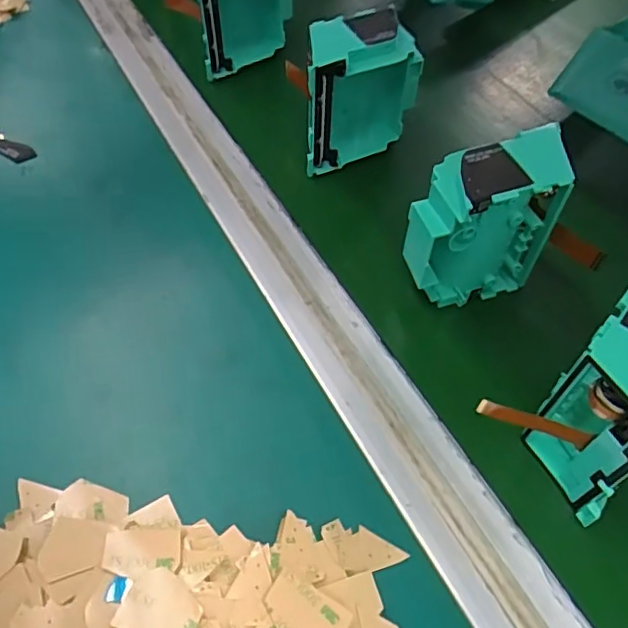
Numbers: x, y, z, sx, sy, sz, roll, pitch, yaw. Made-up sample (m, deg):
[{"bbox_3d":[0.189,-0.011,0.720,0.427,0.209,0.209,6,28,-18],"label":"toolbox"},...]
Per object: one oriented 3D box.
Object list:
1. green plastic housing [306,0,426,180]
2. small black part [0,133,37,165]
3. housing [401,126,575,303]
[{"bbox_3d":[0.023,-0.130,0.343,0.075,0.077,0.037,-31,63,-17],"label":"green plastic housing"},{"bbox_3d":[-0.191,-0.104,0.364,0.040,0.006,0.013,27,63,16],"label":"small black part"},{"bbox_3d":[0.080,-0.046,0.282,0.075,0.081,0.048,-9,59,-5],"label":"housing"}]

